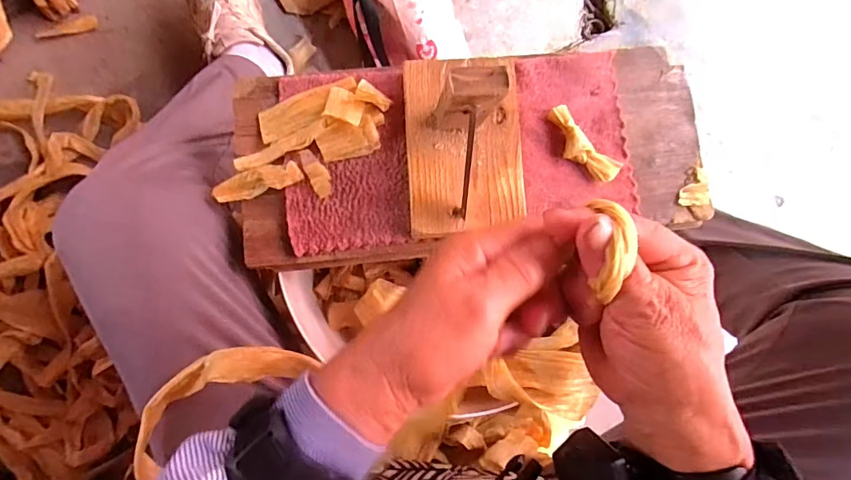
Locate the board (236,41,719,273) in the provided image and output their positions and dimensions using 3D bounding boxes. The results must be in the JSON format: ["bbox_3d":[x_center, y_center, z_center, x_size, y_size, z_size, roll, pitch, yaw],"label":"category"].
[{"bbox_3d":[0.038,-0.071,0.373,0.373,0.031,0.155,-5,85,-5],"label":"board"}]

